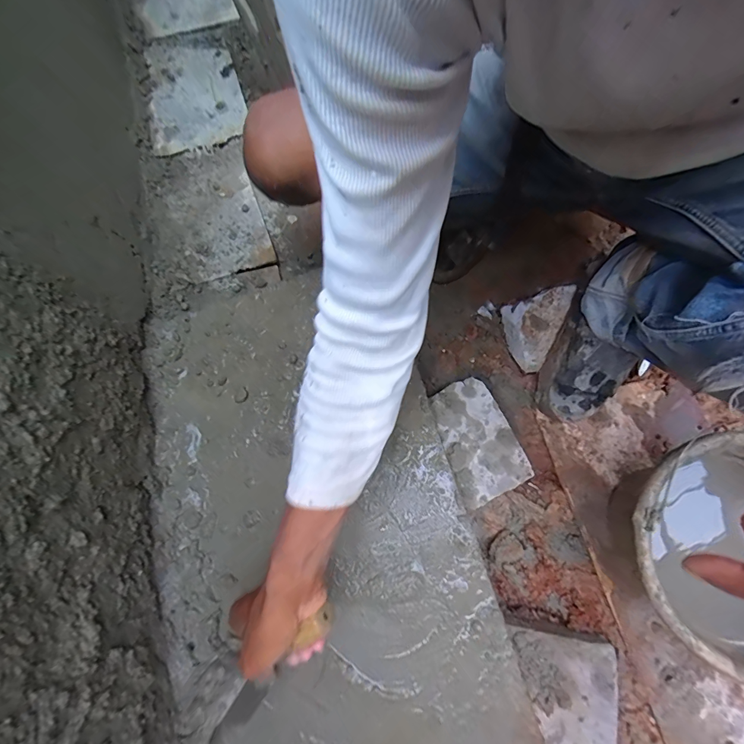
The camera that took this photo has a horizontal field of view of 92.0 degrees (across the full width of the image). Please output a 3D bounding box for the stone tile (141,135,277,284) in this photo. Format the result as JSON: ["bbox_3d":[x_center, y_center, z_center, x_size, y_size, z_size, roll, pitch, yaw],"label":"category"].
[{"bbox_3d":[-0.363,-0.353,0.776,0.234,0.046,0.377,-18,74,-4],"label":"stone tile"}]

